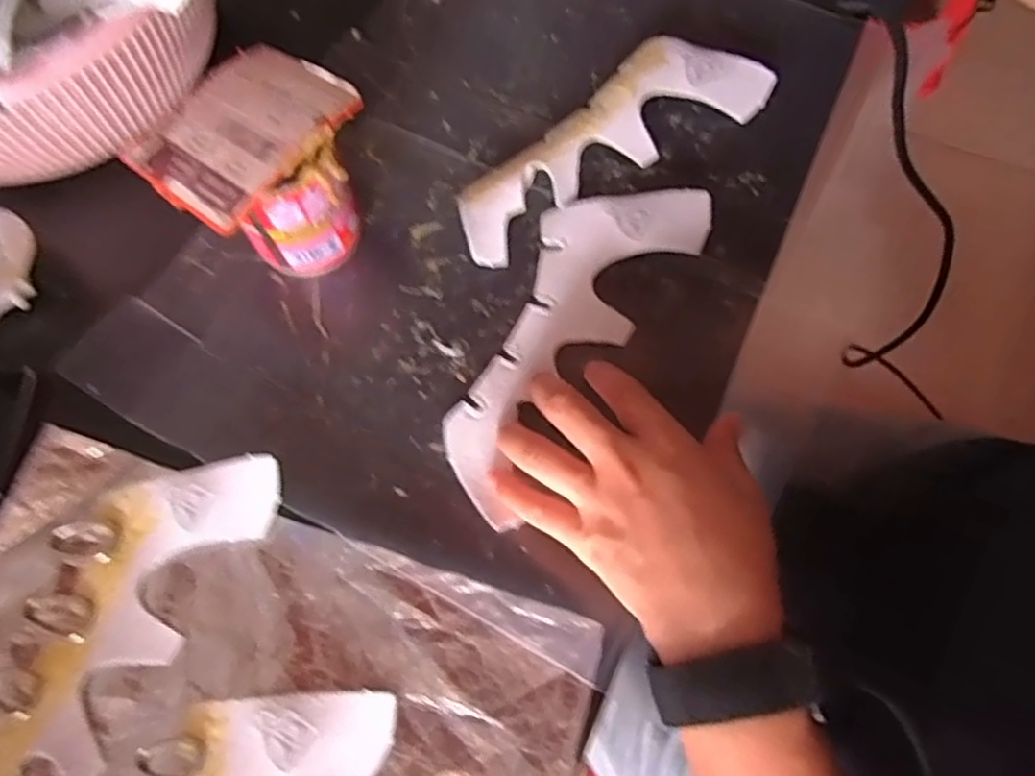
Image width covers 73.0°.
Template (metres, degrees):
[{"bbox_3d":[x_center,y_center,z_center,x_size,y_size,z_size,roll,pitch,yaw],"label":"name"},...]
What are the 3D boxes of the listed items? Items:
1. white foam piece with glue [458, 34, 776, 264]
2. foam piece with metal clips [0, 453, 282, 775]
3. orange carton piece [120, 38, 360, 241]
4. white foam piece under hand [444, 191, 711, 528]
[{"bbox_3d":[0.051,-0.151,0.412,0.212,0.016,0.070,-33,71,-11],"label":"white foam piece with glue"},{"bbox_3d":[-0.196,0.112,0.321,0.079,0.016,0.205,28,72,12],"label":"foam piece with metal clips"},{"bbox_3d":[-0.139,-0.132,0.351,0.080,0.009,0.102,37,74,15],"label":"orange carton piece"},{"bbox_3d":[0.023,-0.036,0.376,0.076,0.009,0.212,32,75,13],"label":"white foam piece under hand"}]

